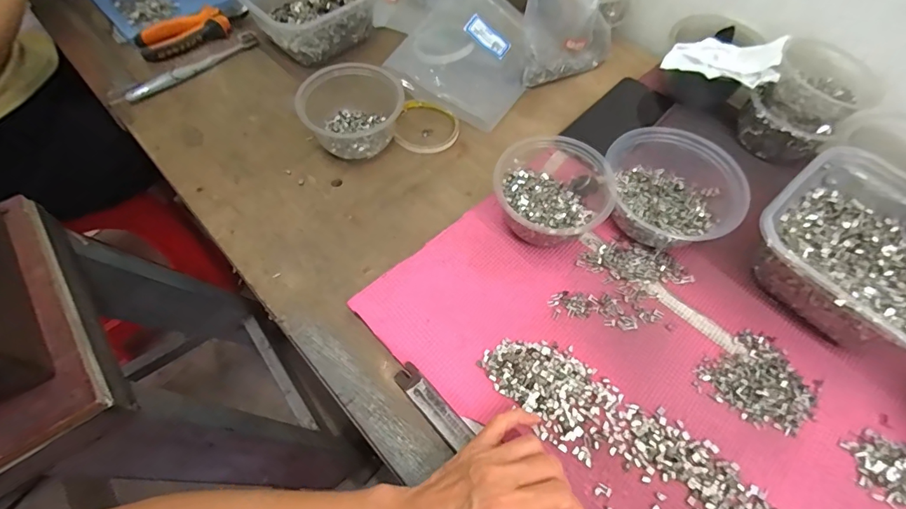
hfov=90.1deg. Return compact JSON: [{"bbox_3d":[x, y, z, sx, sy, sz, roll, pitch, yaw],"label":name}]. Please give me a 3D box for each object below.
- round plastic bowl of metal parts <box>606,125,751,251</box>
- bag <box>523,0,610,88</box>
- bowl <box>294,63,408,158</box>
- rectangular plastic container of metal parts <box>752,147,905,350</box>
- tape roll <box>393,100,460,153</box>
[{"bbox_3d":[0.218,-0.071,0.463,0.118,0.069,0.138,-5,60,-3],"label":"round plastic bowl of metal parts"},{"bbox_3d":[0.148,-0.308,0.562,0.130,0.166,0.037,-17,47,-10],"label":"bag"},{"bbox_3d":[-0.115,-0.166,0.525,0.111,0.070,0.097,-14,61,-8],"label":"bowl"},{"bbox_3d":[0.381,0.000,0.422,0.174,0.072,0.171,-37,67,-19],"label":"rectangular plastic container of metal parts"},{"bbox_3d":[-0.031,-0.160,0.553,0.076,0.011,0.081,0,60,0],"label":"tape roll"}]

